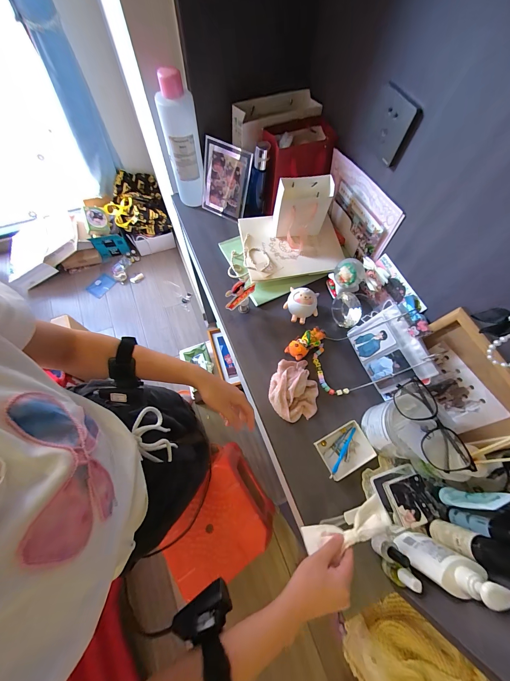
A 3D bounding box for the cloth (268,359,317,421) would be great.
[{"bbox_3d":[0.079,0.092,0.513,0.101,0.036,0.129,10,67,3],"label":"cloth"}]

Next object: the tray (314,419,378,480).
[{"bbox_3d":[0.170,0.207,0.485,0.095,0.011,0.072,-25,70,-12],"label":"tray"}]

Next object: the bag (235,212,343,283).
[{"bbox_3d":[0.088,-0.235,0.638,0.233,0.027,0.176,-7,67,-5],"label":"bag"}]

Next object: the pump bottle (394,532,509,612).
[{"bbox_3d":[0.265,0.319,0.358,0.059,0.153,0.046,-27,80,-13],"label":"pump bottle"}]

